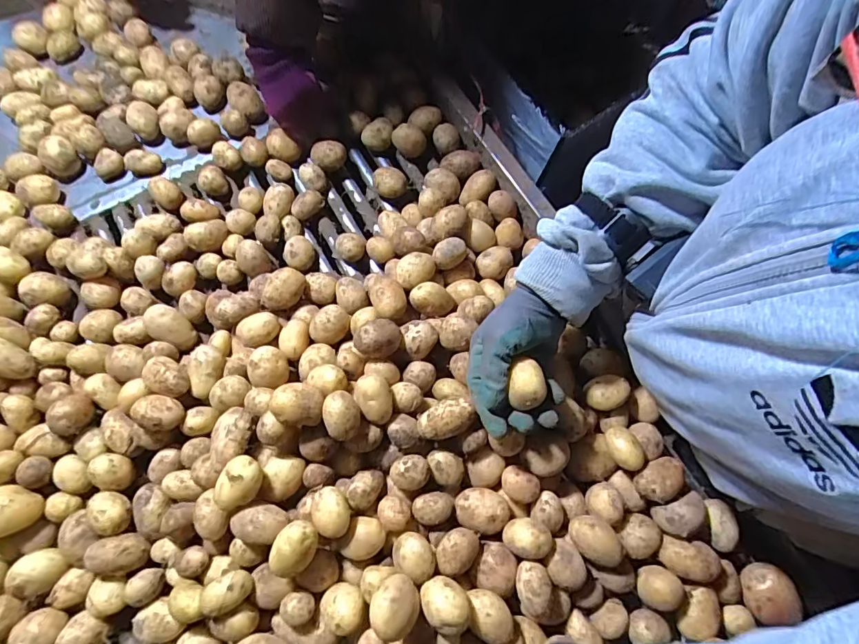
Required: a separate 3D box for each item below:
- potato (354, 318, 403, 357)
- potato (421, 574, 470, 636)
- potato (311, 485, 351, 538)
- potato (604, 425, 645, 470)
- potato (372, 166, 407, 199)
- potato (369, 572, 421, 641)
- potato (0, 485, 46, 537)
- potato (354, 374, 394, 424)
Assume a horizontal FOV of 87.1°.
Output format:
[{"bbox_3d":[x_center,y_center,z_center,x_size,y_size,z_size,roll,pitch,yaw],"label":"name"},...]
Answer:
[{"bbox_3d":[-0.056,0.018,0.498,0.049,0.035,0.041,-39,79,-12],"label":"potato"},{"bbox_3d":[0.014,0.265,0.431,0.044,0.044,0.039,5,74,-1],"label":"potato"},{"bbox_3d":[-0.099,0.190,0.452,0.038,0.032,0.046,-38,79,-11],"label":"potato"},{"bbox_3d":[0.211,0.138,0.495,0.028,0.032,0.046,-18,76,-7],"label":"potato"},{"bbox_3d":[-0.057,-0.200,0.640,0.050,0.034,0.031,3,74,-1],"label":"potato"},{"bbox_3d":[-0.031,0.260,0.419,0.044,0.049,0.047,1,74,-2],"label":"potato"},{"bbox_3d":[-0.449,0.200,0.481,0.050,0.042,0.049,1,74,-2],"label":"potato"},{"bbox_3d":[-0.057,0.081,0.477,0.036,0.034,0.050,-31,78,-10],"label":"potato"}]

